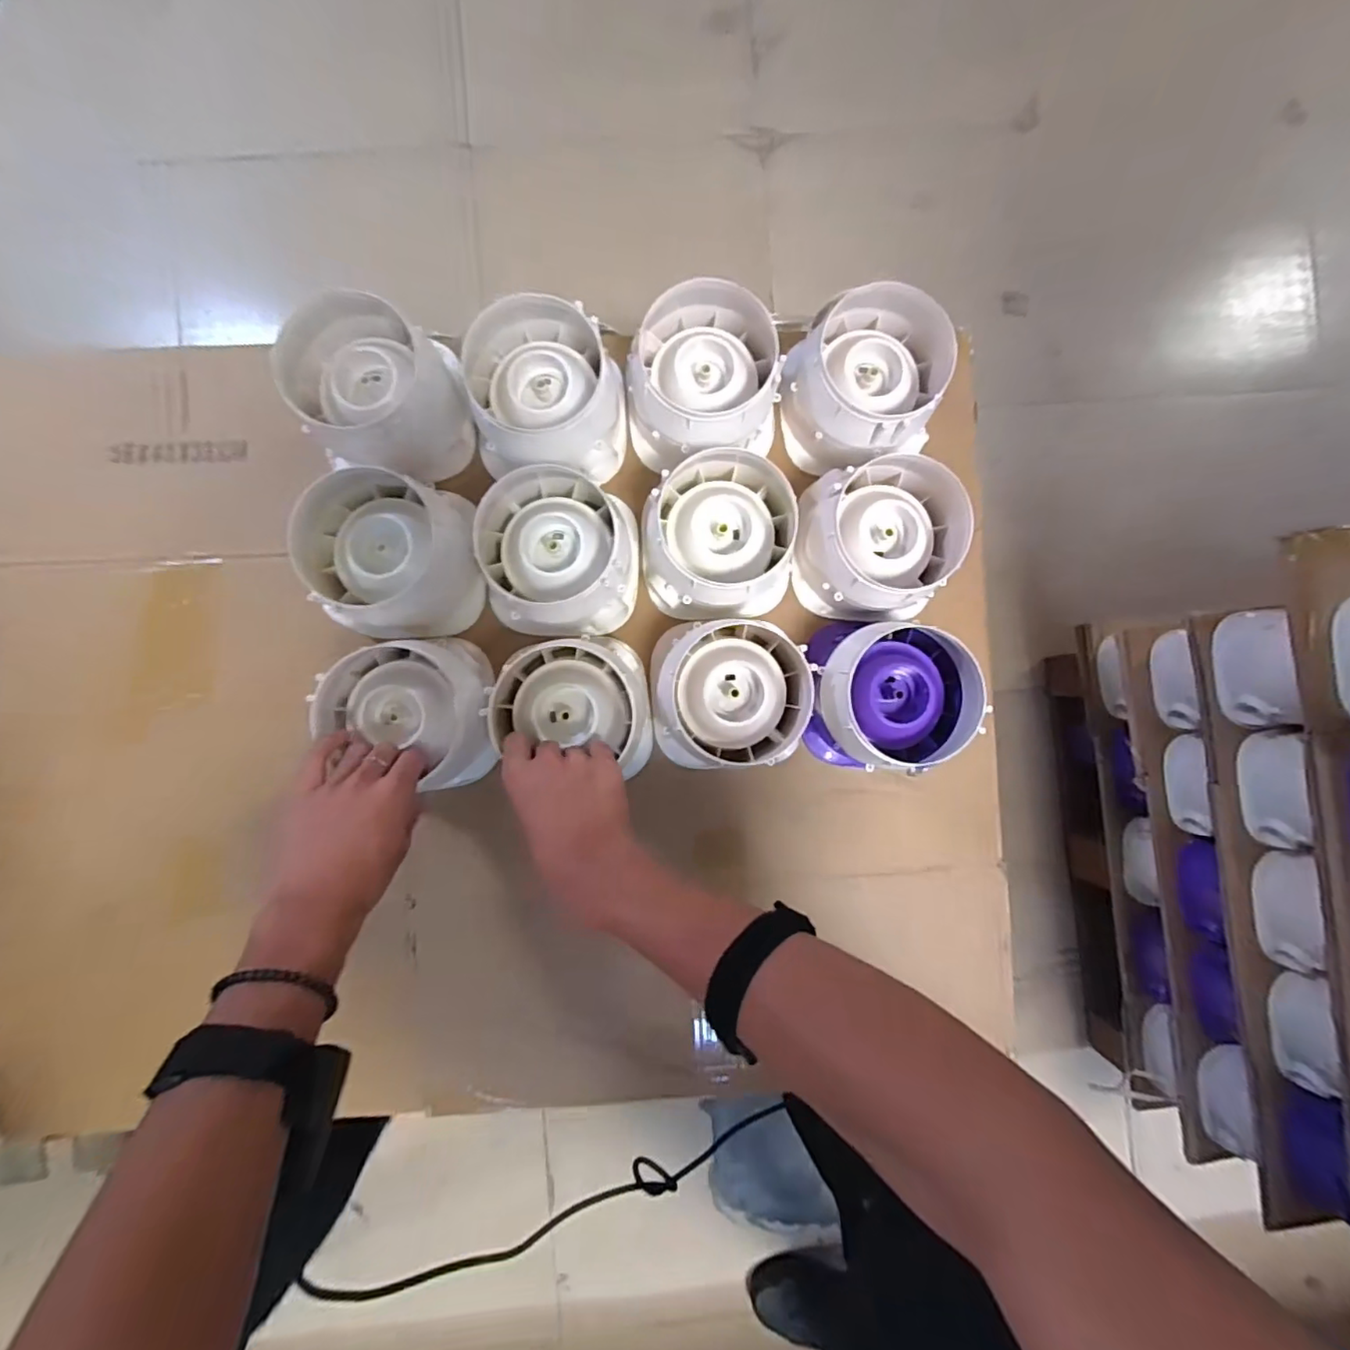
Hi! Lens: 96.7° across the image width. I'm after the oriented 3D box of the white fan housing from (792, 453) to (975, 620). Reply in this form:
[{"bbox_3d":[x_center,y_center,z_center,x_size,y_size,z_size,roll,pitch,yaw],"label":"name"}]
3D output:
[{"bbox_3d":[0.183,-0.122,0.538,0.133,0.085,0.136,4,88,-3],"label":"white fan housing"}]

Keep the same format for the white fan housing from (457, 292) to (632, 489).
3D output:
[{"bbox_3d":[-0.114,-0.253,0.535,0.135,0.081,0.150,-5,89,-3],"label":"white fan housing"}]

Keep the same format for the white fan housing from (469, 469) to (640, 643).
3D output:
[{"bbox_3d":[-0.102,-0.108,0.531,0.135,0.080,0.146,-5,89,-3],"label":"white fan housing"}]

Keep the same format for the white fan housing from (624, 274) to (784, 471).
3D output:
[{"bbox_3d":[0.028,-0.264,0.535,0.139,0.098,0.129,0,88,-3],"label":"white fan housing"}]

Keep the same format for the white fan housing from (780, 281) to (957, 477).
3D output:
[{"bbox_3d":[0.174,-0.269,0.550,0.135,0.088,0.139,-5,89,-3],"label":"white fan housing"}]

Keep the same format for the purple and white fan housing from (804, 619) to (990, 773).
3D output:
[{"bbox_3d":[0.191,0.021,0.538,0.124,0.094,0.128,7,88,-3],"label":"purple and white fan housing"}]

